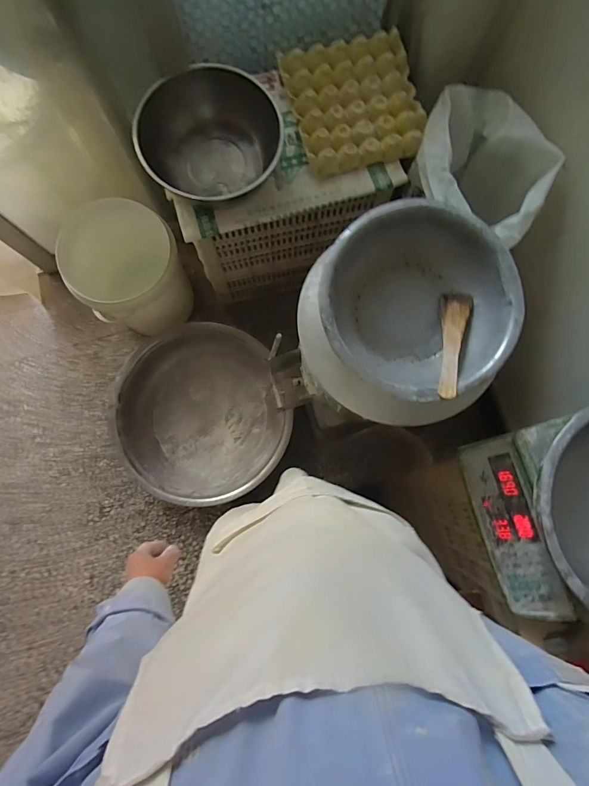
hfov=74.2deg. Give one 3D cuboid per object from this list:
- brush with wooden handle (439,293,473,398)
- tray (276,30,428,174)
[{"bbox_3d":[0.255,-0.079,0.614,0.048,0.008,0.201,2,62,18],"label":"brush with wooden handle"},{"bbox_3d":[0.134,-0.647,0.859,0.278,0.054,0.288,-15,83,-4],"label":"tray"}]

